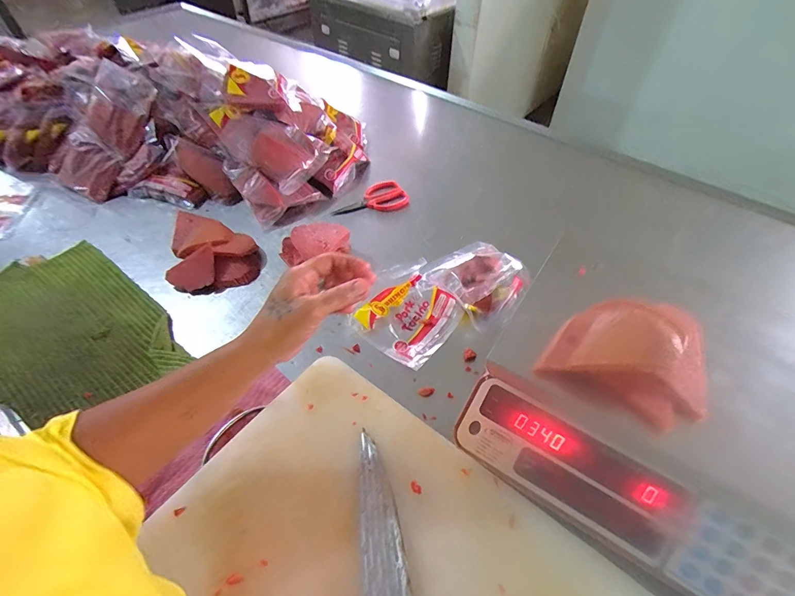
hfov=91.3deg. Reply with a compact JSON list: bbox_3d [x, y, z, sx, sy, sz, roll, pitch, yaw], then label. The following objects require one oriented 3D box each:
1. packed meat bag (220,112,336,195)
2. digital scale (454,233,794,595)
[{"bbox_3d":[-0.232,-0.290,0.736,0.175,0.033,0.126,36,72,6],"label":"packed meat bag"},{"bbox_3d":[0.286,0.091,0.414,0.359,0.119,0.335,28,56,21],"label":"digital scale"}]

